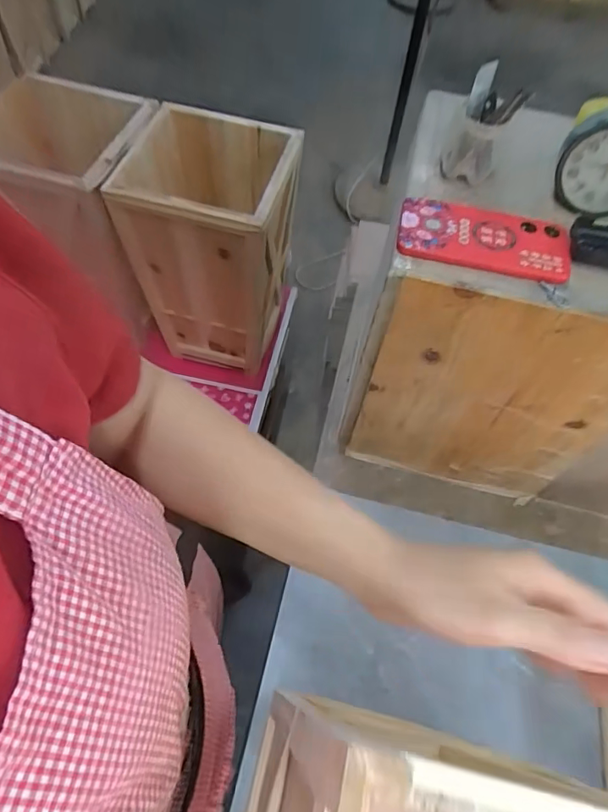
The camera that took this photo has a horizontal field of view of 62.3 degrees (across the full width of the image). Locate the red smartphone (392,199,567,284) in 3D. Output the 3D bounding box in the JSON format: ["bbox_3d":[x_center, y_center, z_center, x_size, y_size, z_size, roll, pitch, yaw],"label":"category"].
[{"bbox_3d":[0.178,-0.165,0.496,0.167,0.014,0.074,12,70,3],"label":"red smartphone"}]

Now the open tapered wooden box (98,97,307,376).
[{"bbox_3d":[-0.166,-0.295,0.980,0.282,0.426,0.241,12,59,4],"label":"open tapered wooden box"}]

